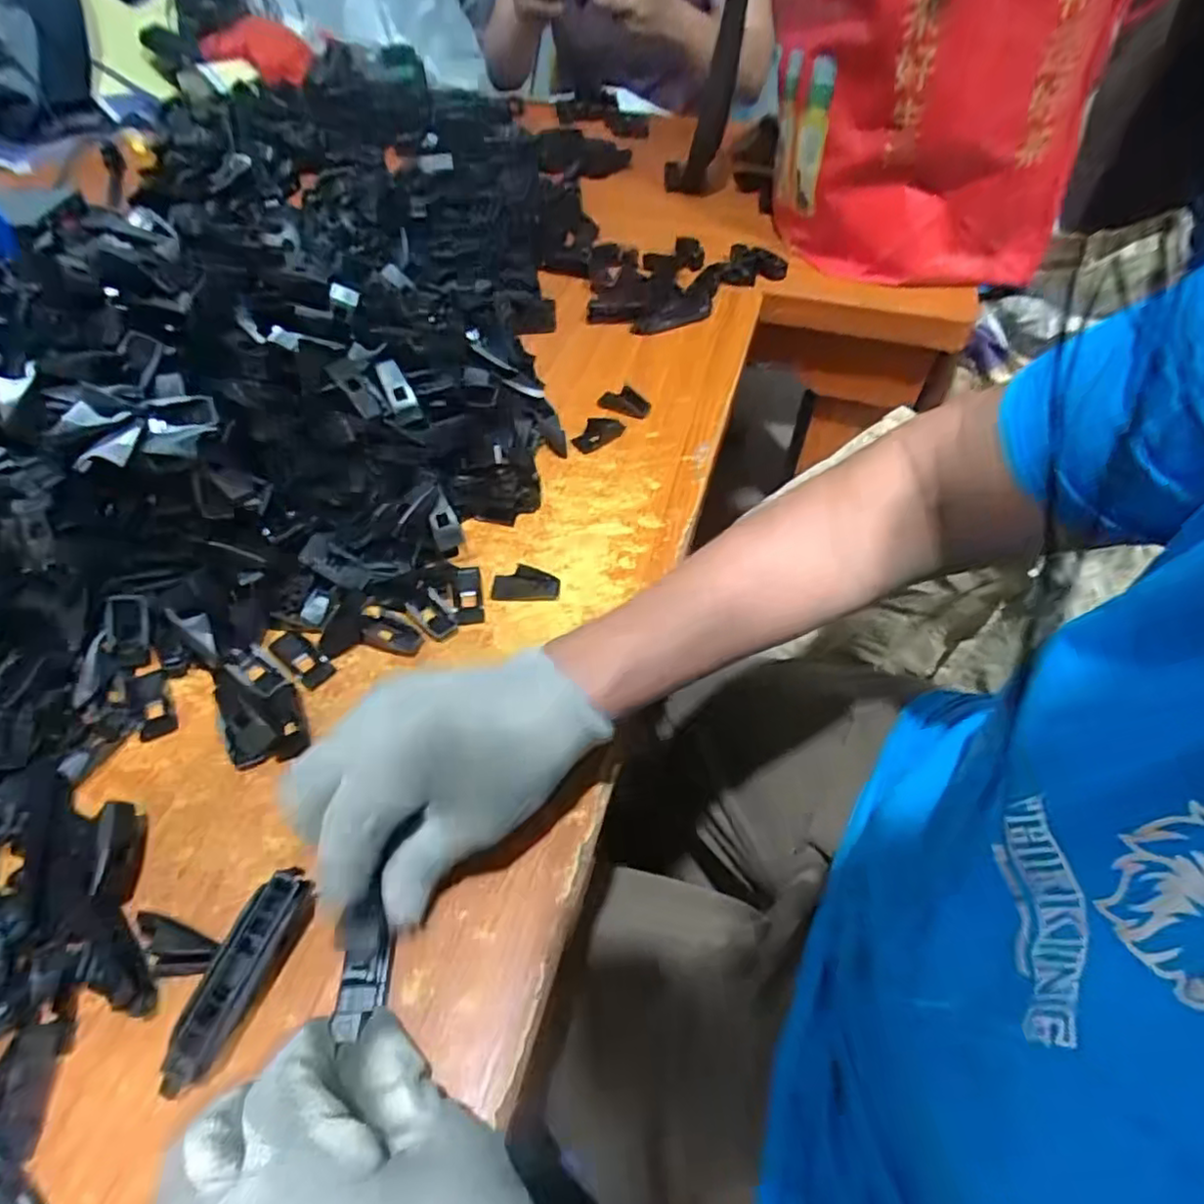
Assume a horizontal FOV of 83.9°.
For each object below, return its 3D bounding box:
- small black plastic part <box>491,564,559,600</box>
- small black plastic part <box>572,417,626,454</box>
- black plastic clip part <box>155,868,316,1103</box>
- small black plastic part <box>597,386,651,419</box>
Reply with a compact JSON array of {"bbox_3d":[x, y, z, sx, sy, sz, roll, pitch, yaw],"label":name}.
[{"bbox_3d":[-0.046,-0.012,0.412,0.040,0.010,0.022,2,51,1],"label":"small black plastic part"},{"bbox_3d":[-0.002,-0.129,0.503,0.043,0.010,0.021,-34,59,-26],"label":"small black plastic part"},{"bbox_3d":[-0.146,0.150,0.270,0.023,0.021,0.079,19,53,14],"label":"black plastic clip part"},{"bbox_3d":[0.018,-0.158,0.527,0.040,0.011,0.023,22,53,16],"label":"small black plastic part"}]

